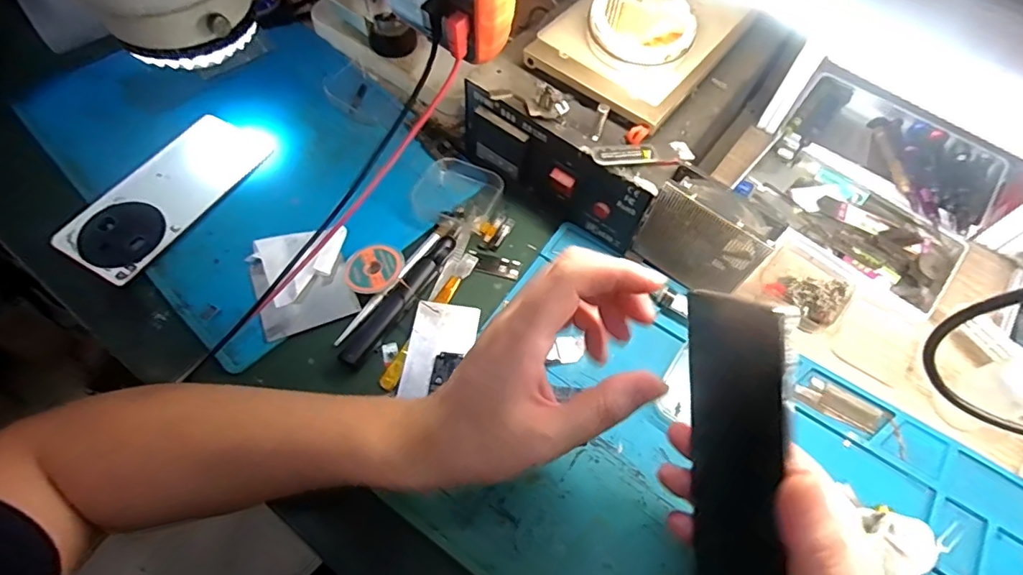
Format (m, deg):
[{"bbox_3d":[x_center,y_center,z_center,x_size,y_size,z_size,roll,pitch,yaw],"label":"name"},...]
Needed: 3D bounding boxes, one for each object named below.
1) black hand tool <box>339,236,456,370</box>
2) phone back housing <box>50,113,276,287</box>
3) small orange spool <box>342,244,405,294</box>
[{"bbox_3d":[-0.082,0.006,0.387,0.018,0.011,0.121,29,64,13],"label":"black hand tool"},{"bbox_3d":[-0.273,-0.078,0.422,0.073,0.011,0.162,27,63,12],"label":"phone back housing"},{"bbox_3d":[-0.103,-0.014,0.394,0.041,0.012,0.042,1,61,-2],"label":"small orange spool"}]

